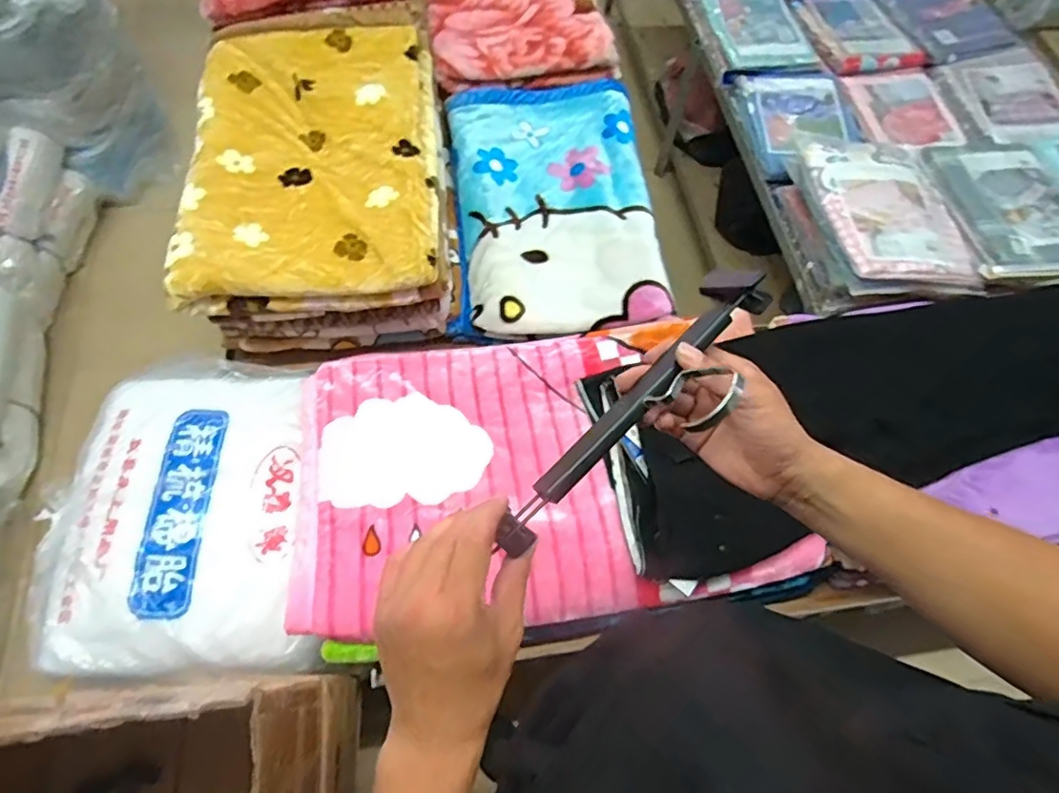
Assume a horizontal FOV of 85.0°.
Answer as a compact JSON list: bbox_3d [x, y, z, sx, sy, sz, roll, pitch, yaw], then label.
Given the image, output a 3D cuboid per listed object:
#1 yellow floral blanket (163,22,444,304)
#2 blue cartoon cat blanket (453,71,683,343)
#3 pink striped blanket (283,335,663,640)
[{"bbox_3d":[-0.428,-0.494,1.153,0.473,0.065,0.689,-6,65,-5],"label":"yellow floral blanket"},{"bbox_3d":[0.054,-0.462,1.357,0.465,0.069,0.744,-3,64,-4],"label":"blue cartoon cat blanket"},{"bbox_3d":[-0.108,0.126,1.025,0.569,0.075,0.539,-4,65,-4],"label":"pink striped blanket"}]

